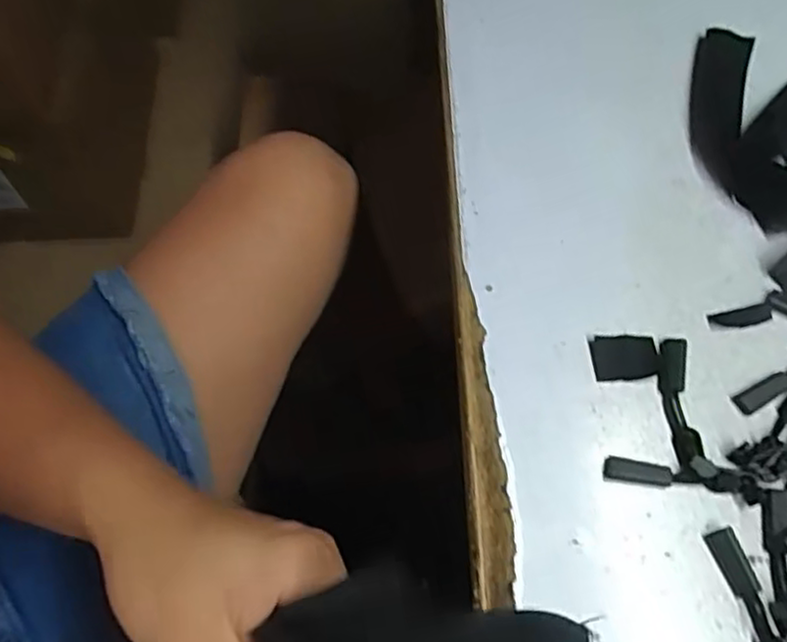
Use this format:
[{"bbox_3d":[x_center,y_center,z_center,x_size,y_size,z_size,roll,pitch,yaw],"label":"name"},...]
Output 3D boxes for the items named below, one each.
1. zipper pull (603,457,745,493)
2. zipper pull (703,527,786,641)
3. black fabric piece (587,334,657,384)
[{"bbox_3d":[0.106,0.059,0.265,0.050,0.005,0.009,7,64,6],"label":"zipper pull"},{"bbox_3d":[0.128,0.103,0.244,0.010,0.005,0.058,-18,64,-6],"label":"zipper pull"},{"bbox_3d":[0.096,0.015,0.289,0.027,0.004,0.020,-5,63,1],"label":"black fabric piece"}]

